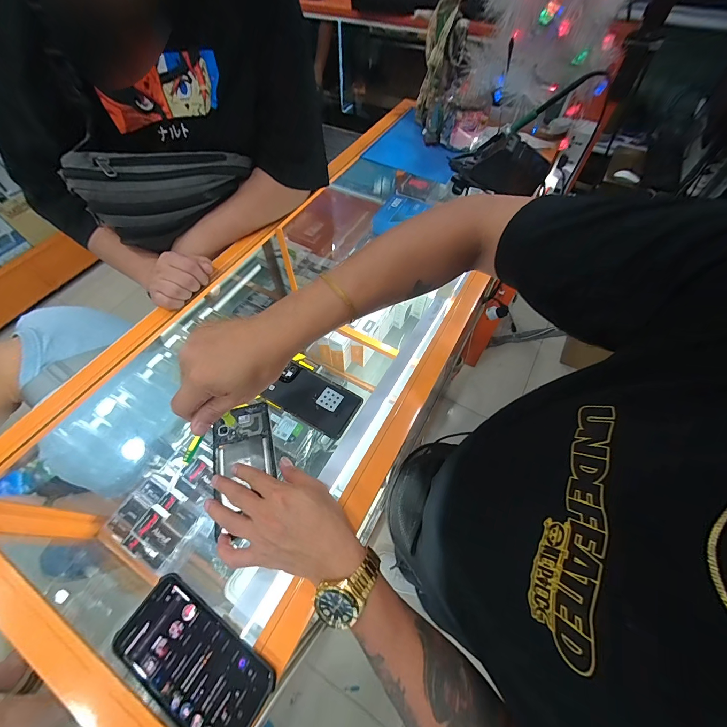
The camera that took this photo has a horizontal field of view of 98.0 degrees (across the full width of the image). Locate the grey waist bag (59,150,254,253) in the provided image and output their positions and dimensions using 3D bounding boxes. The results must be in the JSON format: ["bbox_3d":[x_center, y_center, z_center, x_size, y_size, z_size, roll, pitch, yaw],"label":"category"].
[{"bbox_3d":[-0.322,-0.296,0.541,0.255,0.123,0.073,-21,60,-12],"label":"grey waist bag"}]

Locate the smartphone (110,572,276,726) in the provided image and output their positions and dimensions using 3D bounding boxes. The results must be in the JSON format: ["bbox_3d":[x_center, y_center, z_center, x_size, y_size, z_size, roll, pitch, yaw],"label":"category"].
[{"bbox_3d":[-0.159,0.275,0.292,0.150,0.010,0.071,29,63,17],"label":"smartphone"}]

